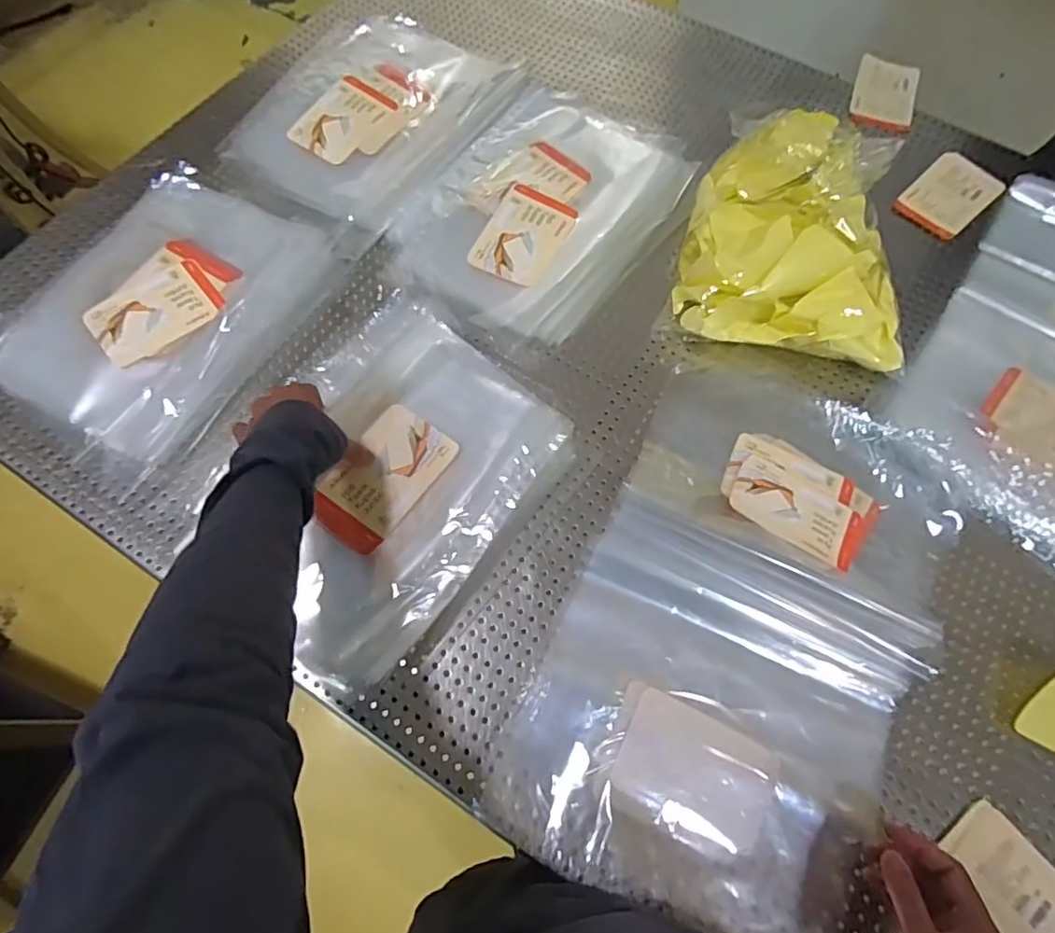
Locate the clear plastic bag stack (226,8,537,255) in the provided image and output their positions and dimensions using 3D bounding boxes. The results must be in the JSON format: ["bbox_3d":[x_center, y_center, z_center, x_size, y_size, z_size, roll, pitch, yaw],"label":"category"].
[{"bbox_3d":[-0.206,-0.455,0.773,0.291,0.035,0.342,31,70,11],"label":"clear plastic bag stack"}]

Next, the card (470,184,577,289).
[{"bbox_3d":[-0.004,-0.263,0.680,0.084,0.005,0.126,26,73,2],"label":"card"}]

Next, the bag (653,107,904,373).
[{"bbox_3d":[0.298,-0.280,0.671,0.249,0.082,0.294,3,67,0],"label":"bag"}]

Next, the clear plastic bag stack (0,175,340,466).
[{"bbox_3d":[-0.407,-0.191,0.652,0.288,0.049,0.329,25,69,9],"label":"clear plastic bag stack"}]

